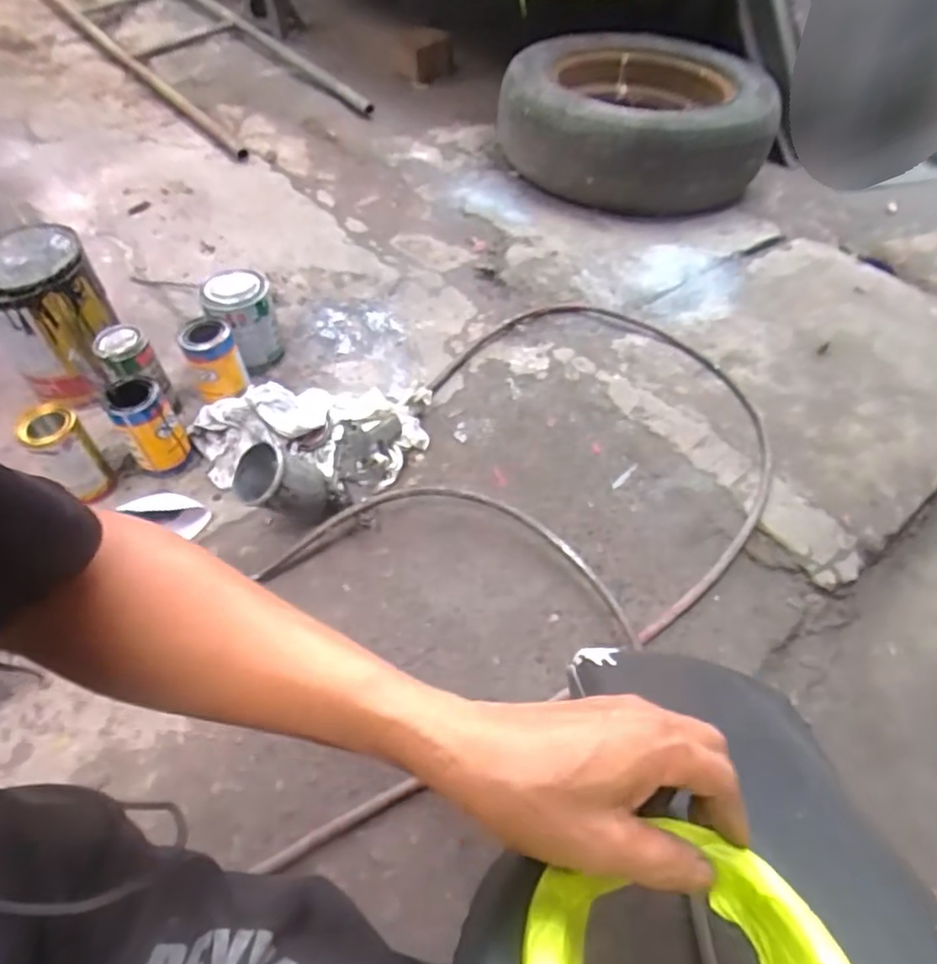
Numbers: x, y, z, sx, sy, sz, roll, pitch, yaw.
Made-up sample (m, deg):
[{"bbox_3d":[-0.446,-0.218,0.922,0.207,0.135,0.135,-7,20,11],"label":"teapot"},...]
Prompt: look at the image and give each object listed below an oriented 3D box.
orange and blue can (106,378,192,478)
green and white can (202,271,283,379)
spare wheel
[{"bbox_3d":[-0.432,-0.070,0.882,0.074,0.126,0.066,-31,57,-21],"label":"orange and blue can"},{"bbox_3d":[-0.354,-0.248,1.025,0.095,0.145,0.094,-1,52,1],"label":"green and white can"},{"bbox_3d":[0.353,-0.808,1.425,0.558,0.179,0.506,5,52,6],"label":"spare wheel"}]

